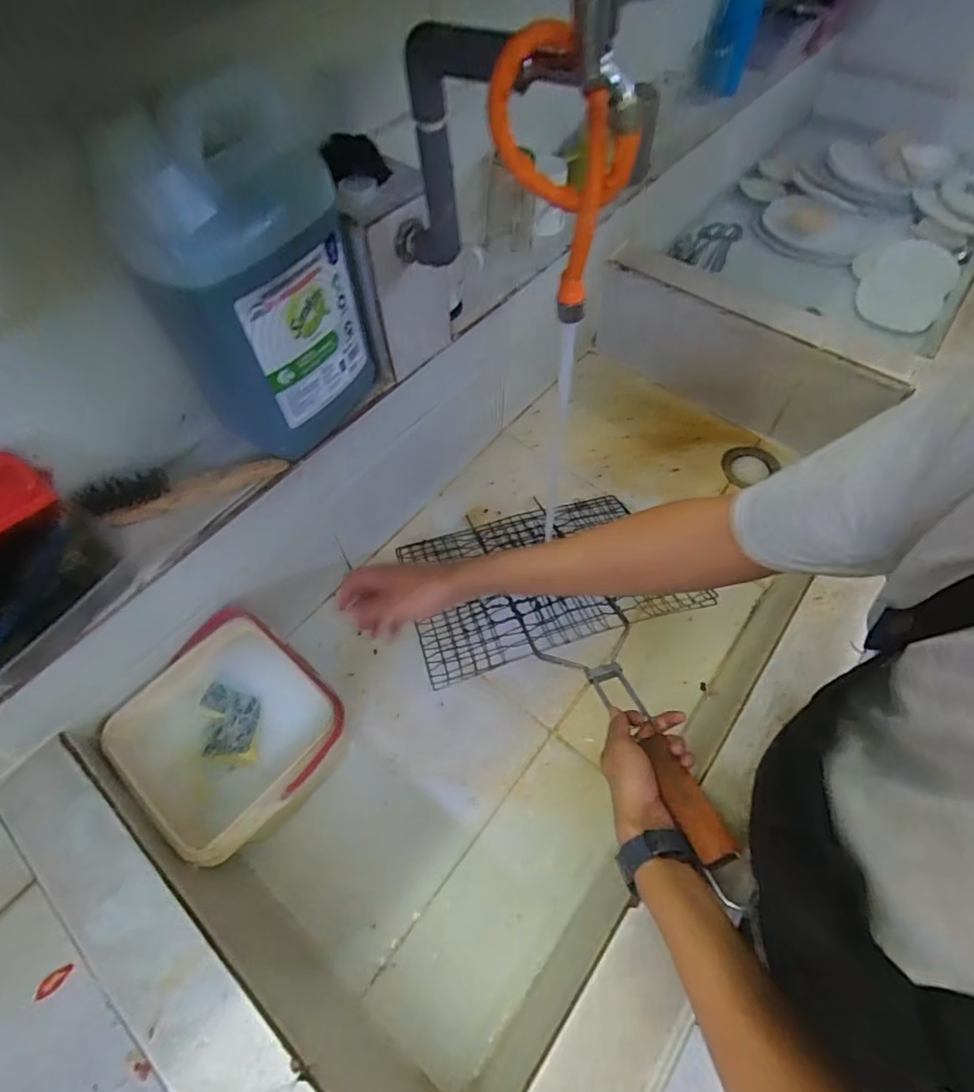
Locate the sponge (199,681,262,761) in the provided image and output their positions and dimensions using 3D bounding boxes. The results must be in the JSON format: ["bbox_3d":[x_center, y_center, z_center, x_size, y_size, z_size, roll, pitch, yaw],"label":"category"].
[{"bbox_3d":[-0.310,0.212,0.629,0.065,0.025,0.085,-4,59,-2],"label":"sponge"}]

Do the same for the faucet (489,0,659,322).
[{"bbox_3d":[0.057,-0.277,0.372,0.105,0.197,0.099,1,59,0],"label":"faucet"}]

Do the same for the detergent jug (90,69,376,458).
[{"bbox_3d":[-0.207,-0.239,0.483,0.106,0.284,0.174,27,63,15],"label":"detergent jug"}]

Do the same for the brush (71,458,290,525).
[{"bbox_3d":[-0.319,-0.069,0.553,0.193,0.041,0.035,-23,62,-13],"label":"brush"}]

